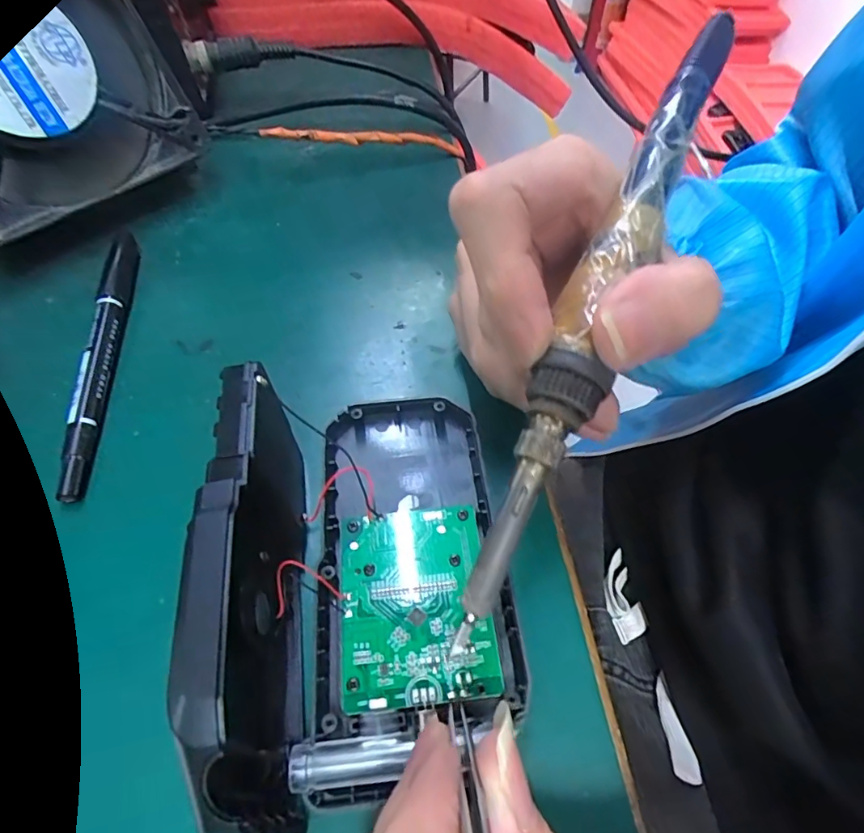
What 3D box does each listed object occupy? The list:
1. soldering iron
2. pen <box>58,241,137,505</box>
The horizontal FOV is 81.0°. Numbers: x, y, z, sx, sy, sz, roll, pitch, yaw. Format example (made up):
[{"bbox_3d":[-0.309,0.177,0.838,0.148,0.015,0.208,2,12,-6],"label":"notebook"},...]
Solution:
[{"bbox_3d":[0.050,-0.034,0.150,0.016,0.026,0.211,22,80,16],"label":"soldering iron"},{"bbox_3d":[-0.136,-0.029,0.209,0.013,0.013,0.136,-11,57,-8],"label":"pen"}]

